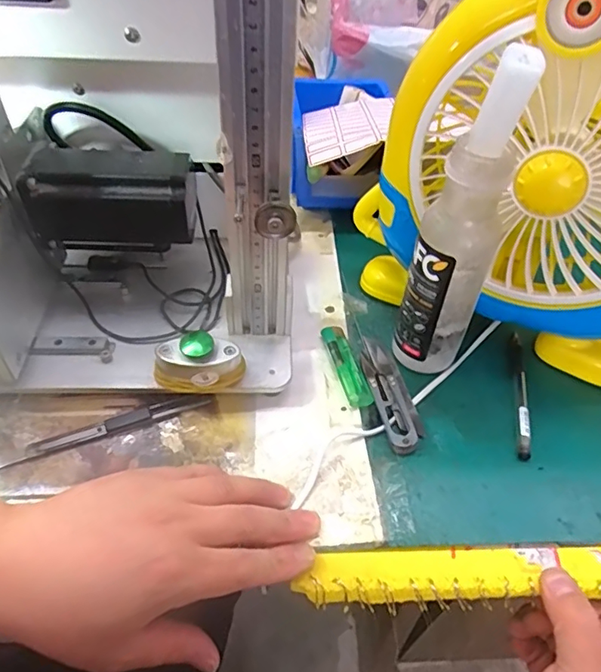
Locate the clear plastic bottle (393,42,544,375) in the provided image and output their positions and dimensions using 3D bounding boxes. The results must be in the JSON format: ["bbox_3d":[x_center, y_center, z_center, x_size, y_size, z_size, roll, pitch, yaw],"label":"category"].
[{"bbox_3d":[0.101,-0.062,0.346,0.053,0.224,0.044,21,49,16],"label":"clear plastic bottle"}]

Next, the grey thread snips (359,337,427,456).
[{"bbox_3d":[0.069,0.037,0.396,0.030,0.016,0.113,-6,52,-9],"label":"grey thread snips"}]

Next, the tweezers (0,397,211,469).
[{"bbox_3d":[-0.140,0.065,0.372,0.147,0.006,0.013,-16,55,-17],"label":"tweezers"}]

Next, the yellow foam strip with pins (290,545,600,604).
[{"bbox_3d":[0.169,0.143,0.312,0.332,0.010,0.030,1,51,-3],"label":"yellow foam strip with pins"}]

